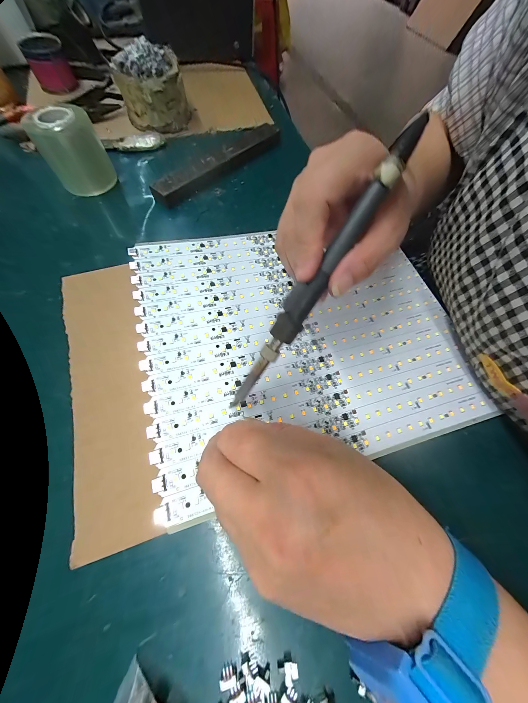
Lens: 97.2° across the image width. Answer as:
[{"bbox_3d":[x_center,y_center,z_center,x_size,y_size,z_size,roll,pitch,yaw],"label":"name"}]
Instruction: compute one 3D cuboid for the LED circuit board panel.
[{"bbox_3d":[0.033,-0.025,0.216,0.273,0.007,0.237,-13,69,-11],"label":"LED circuit board panel"}]

